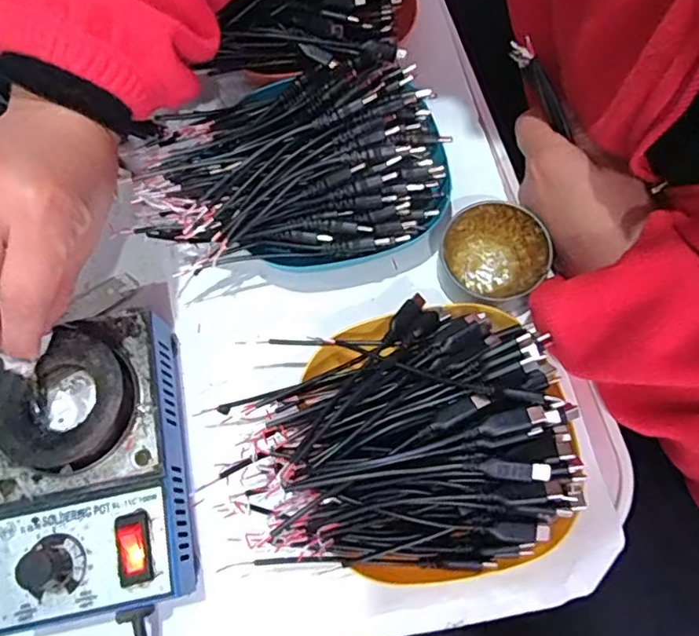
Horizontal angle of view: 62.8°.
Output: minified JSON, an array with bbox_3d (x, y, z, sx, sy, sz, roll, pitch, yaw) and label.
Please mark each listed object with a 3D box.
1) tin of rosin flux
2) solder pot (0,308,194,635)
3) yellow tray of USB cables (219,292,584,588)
[{"bbox_3d":[0.089,-0.039,0.350,0.055,0.029,0.061,-42,75,-12],"label":"tin of rosin flux"},{"bbox_3d":[-0.134,0.076,0.303,0.103,0.060,0.148,-12,71,-3],"label":"solder pot"},{"bbox_3d":[0.025,0.059,0.296,0.170,0.072,0.140,-2,71,0],"label":"yellow tray of USB cables"}]

